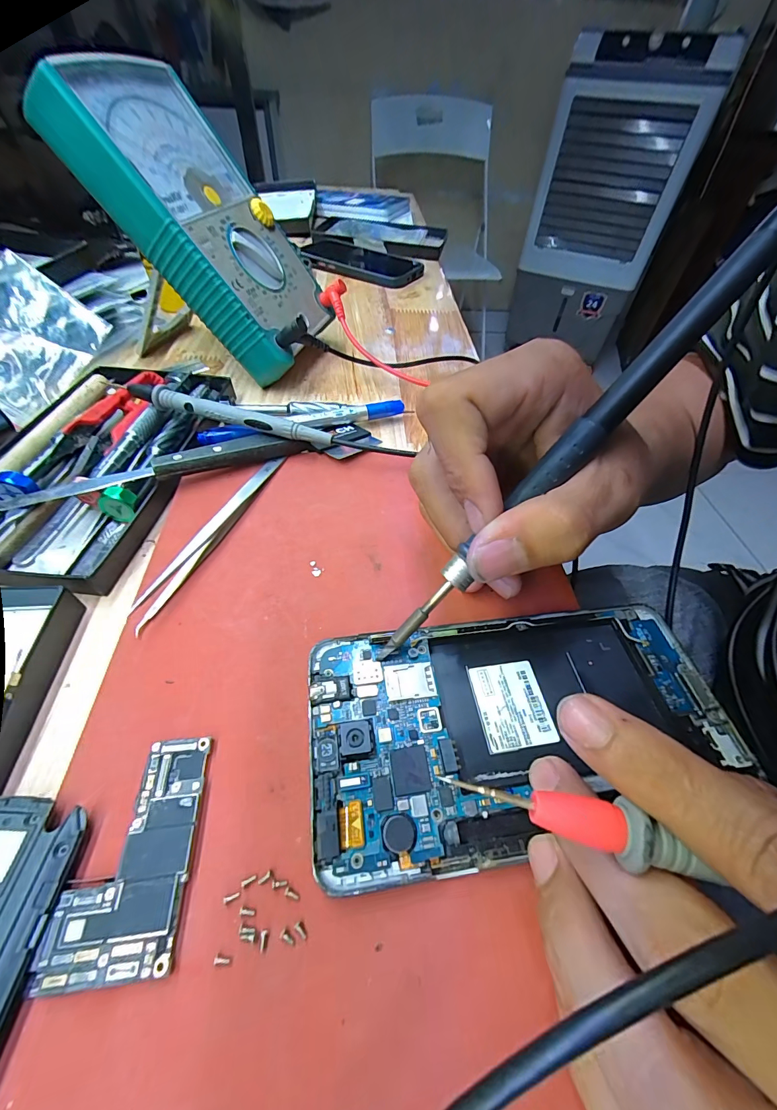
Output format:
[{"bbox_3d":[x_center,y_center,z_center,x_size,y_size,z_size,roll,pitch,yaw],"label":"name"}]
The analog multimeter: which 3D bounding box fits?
[{"bbox_3d":[-0.112,-0.217,0.261,0.035,0.163,0.106,-13,42,42],"label":"analog multimeter"}]

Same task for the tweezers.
[{"bbox_3d":[-0.082,-0.014,0.191,0.011,0.006,0.117,17,52,10],"label":"tweezers"}]

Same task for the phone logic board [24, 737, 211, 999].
[{"bbox_3d":[-0.074,0.084,0.113,0.032,0.004,0.055,-1,52,-6],"label":"phone logic board"}]

